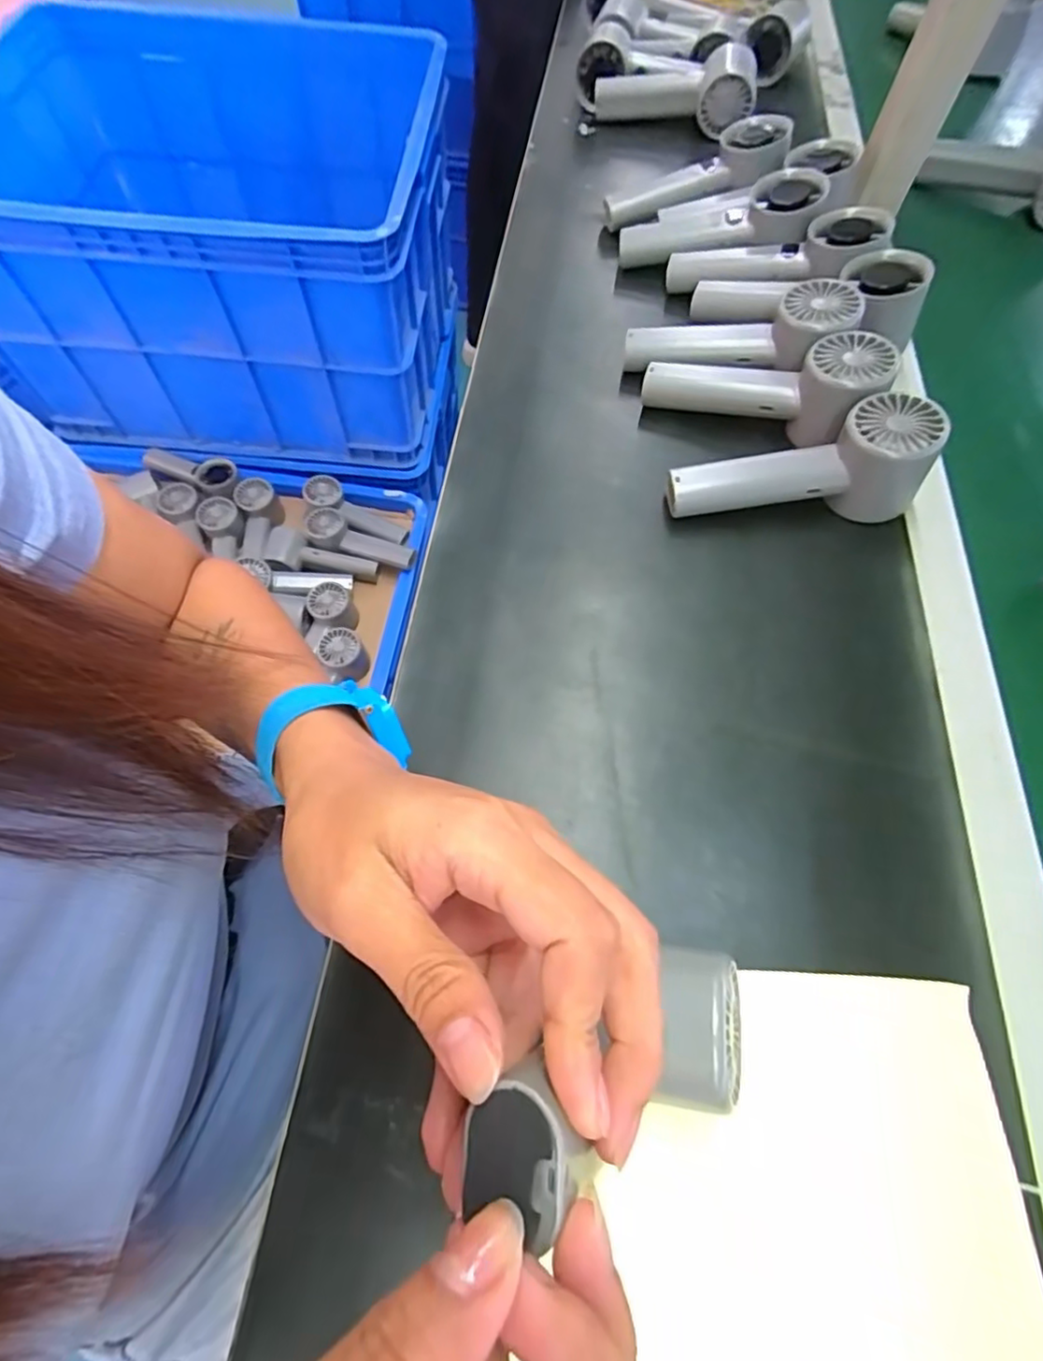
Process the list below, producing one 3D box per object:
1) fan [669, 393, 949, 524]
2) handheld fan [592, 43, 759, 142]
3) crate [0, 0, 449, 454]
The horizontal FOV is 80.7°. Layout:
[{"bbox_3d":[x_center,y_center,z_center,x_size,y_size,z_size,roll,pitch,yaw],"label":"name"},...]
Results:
[{"bbox_3d":[0.174,-0.138,0.388,0.156,0.067,0.048,2,64,-1],"label":"fan"},{"bbox_3d":[0.159,-0.602,0.632,0.160,0.067,0.060,23,65,9],"label":"handheld fan"},{"bbox_3d":[-0.426,-0.623,0.900,0.617,0.342,0.487,3,64,-1],"label":"crate"}]

